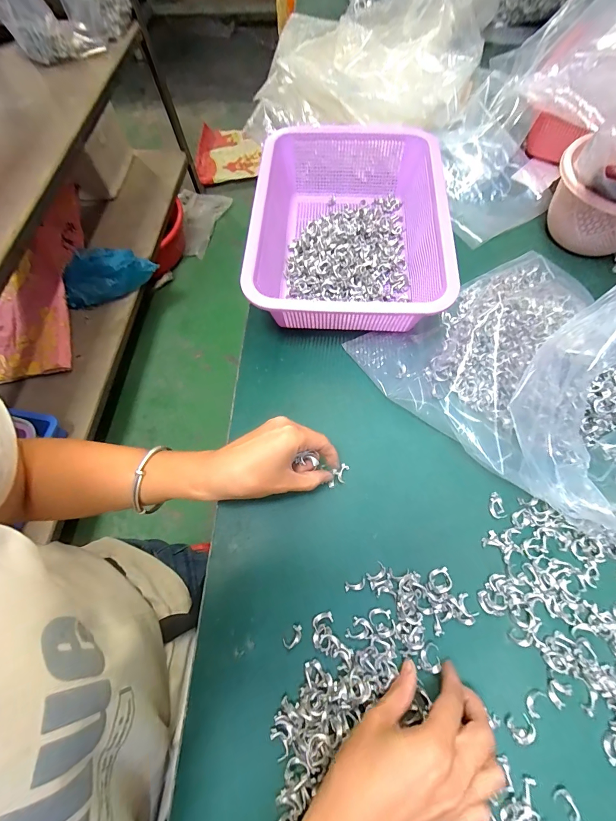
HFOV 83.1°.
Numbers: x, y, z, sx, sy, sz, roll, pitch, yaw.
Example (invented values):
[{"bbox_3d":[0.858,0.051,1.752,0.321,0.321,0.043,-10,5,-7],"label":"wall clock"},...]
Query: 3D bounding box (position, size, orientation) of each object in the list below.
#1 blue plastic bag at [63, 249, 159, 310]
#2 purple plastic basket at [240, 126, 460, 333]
[{"bbox_3d":[-0.619,-0.419,1.078,0.292,0.127,0.122,-17,67,-5],"label":"blue plastic bag"},{"bbox_3d":[0.051,-0.221,0.430,0.213,0.080,0.295,3,67,4],"label":"purple plastic basket"}]

